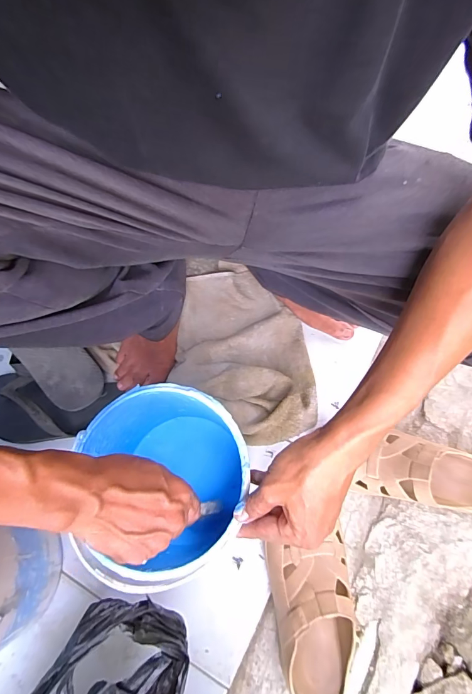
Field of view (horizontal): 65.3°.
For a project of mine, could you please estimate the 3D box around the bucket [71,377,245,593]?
[{"bbox_3d":[-0.075,0.155,0.436,0.170,0.159,0.192,-7,71,-4],"label":"bucket"}]

